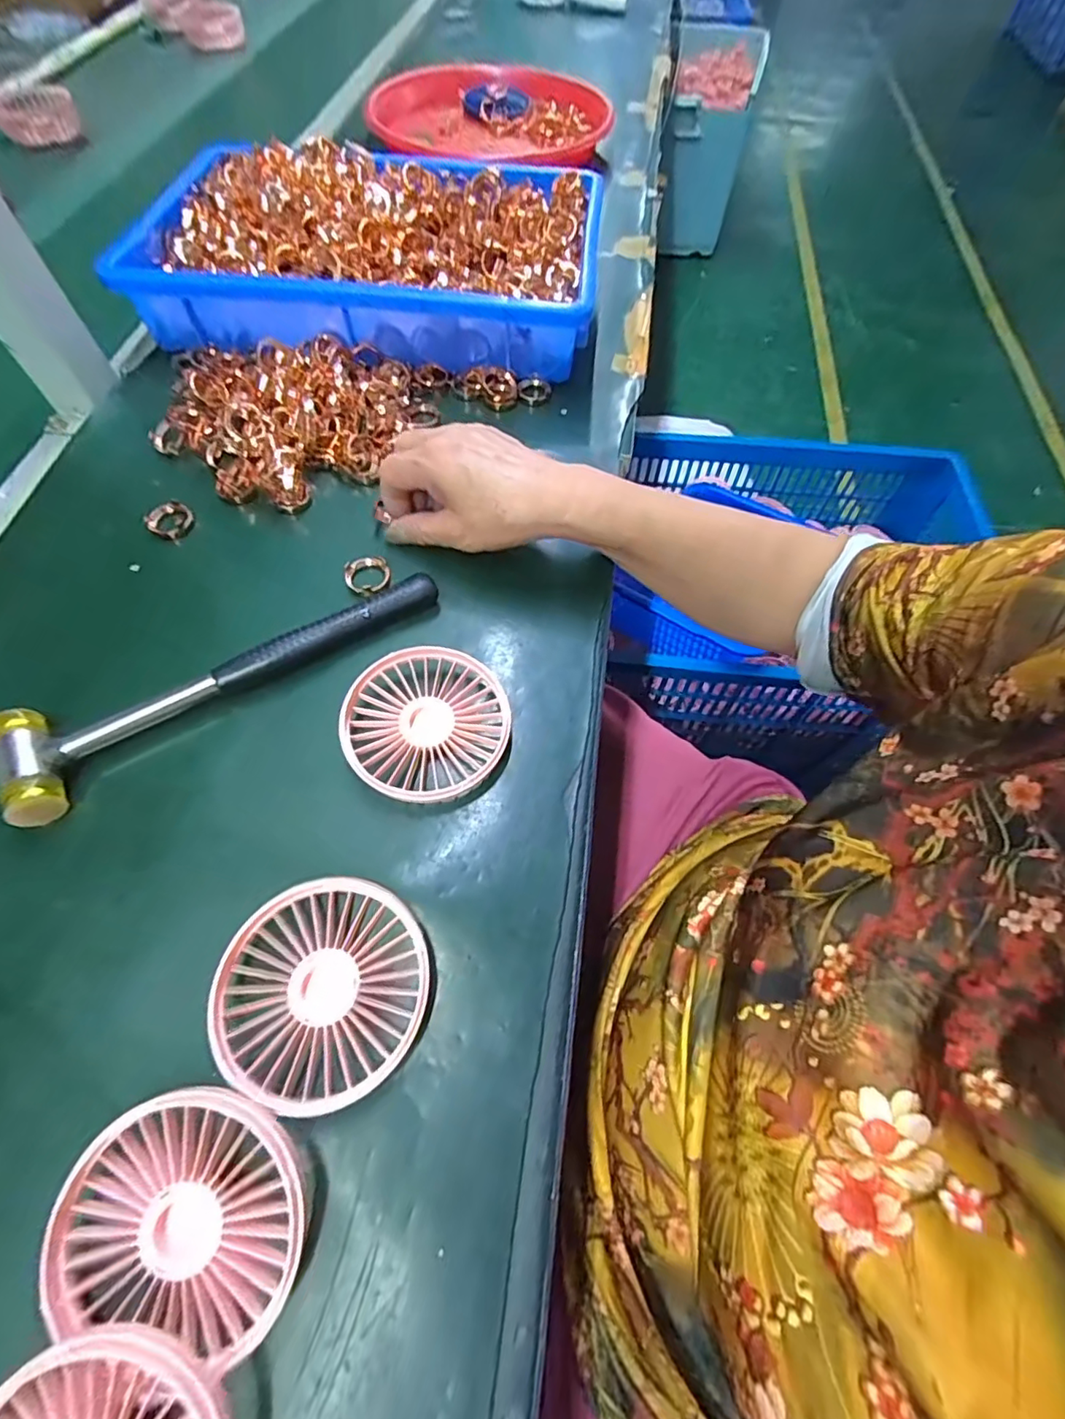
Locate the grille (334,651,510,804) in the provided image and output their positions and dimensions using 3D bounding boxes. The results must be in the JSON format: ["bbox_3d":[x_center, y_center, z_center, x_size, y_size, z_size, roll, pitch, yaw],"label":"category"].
[{"bbox_3d":[-0.059,0.008,0.308,0.086,0.016,0.086,1,64,-1],"label":"grille"}]

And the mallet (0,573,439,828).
[{"bbox_3d":[-0.167,-0.025,0.316,0.237,0.022,0.056,-32,69,-16],"label":"mallet"}]

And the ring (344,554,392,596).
[{"bbox_3d":[-0.105,-0.086,0.356,0.028,0.005,0.026,0,70,-1],"label":"ring"}]

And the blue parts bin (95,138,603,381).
[{"bbox_3d":[-0.131,-0.383,0.471,0.364,0.064,0.241,5,64,1],"label":"blue parts bin"}]

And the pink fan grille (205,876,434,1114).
[{"bbox_3d":[-0.091,0.122,0.247,0.085,0.019,0.087,1,64,-1],"label":"pink fan grille"}]

